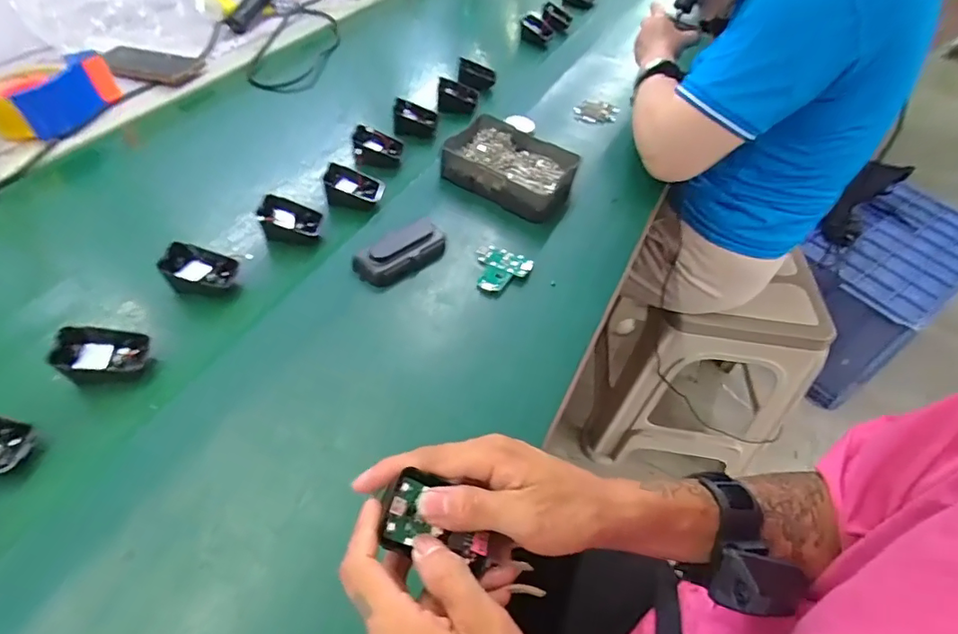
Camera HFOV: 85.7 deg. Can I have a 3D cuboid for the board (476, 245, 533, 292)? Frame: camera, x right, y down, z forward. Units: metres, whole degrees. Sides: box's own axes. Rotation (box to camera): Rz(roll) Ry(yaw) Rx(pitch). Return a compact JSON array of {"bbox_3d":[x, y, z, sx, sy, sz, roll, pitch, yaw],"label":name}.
[{"bbox_3d":[0.021,-0.052,0.586,0.065,0.011,0.067,22,52,12],"label":"board"}]

